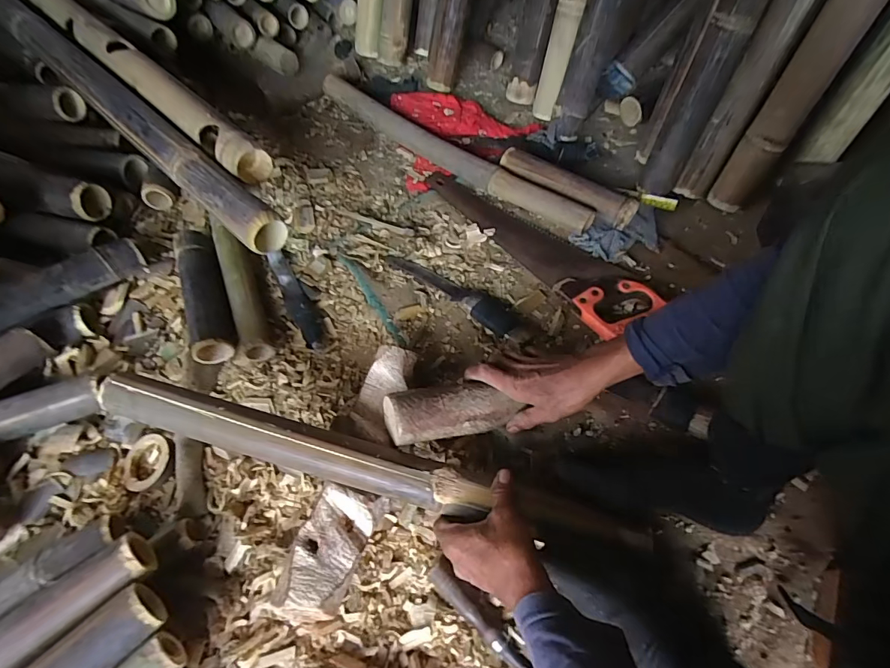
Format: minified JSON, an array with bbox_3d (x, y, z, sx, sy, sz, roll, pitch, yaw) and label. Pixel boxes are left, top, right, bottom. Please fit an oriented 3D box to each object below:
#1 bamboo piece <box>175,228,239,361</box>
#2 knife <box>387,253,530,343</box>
[{"bbox_3d":[-0.394,-0.070,0.698,0.060,0.070,0.257,-22,61,-10],"label":"bamboo piece"},{"bbox_3d":[0.023,-0.074,0.707,0.284,0.028,0.058,35,67,20],"label":"knife"}]

